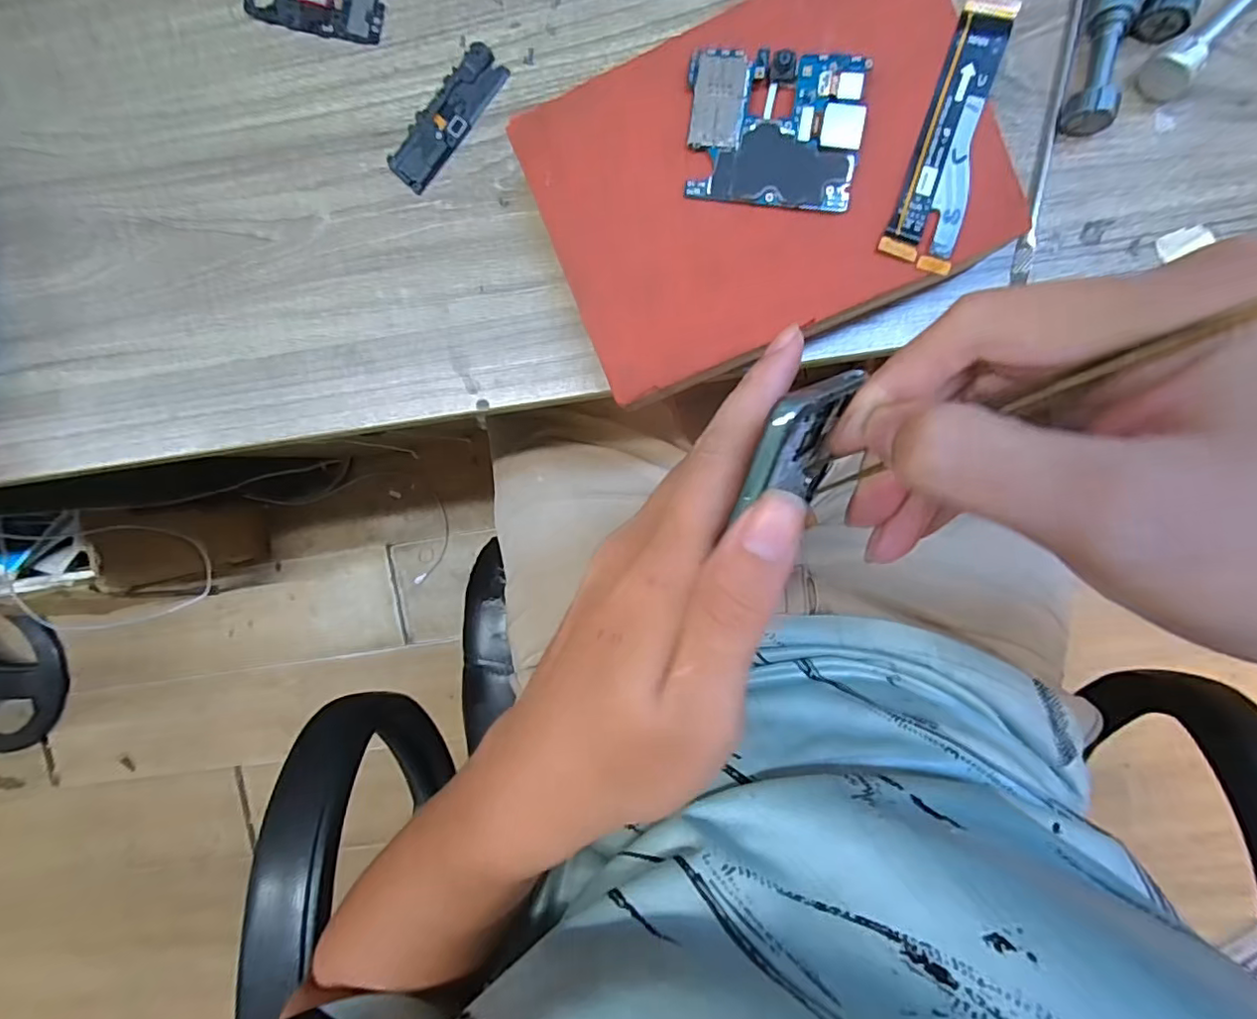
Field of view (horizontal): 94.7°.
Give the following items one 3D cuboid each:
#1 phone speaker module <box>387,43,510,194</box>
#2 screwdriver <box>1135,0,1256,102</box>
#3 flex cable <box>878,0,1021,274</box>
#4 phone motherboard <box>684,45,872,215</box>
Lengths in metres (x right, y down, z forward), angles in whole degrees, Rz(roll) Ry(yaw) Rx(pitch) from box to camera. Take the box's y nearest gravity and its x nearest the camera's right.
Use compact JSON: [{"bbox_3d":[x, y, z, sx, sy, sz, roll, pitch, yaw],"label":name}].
[{"bbox_3d":[-0.080,-0.172,0.255,0.022,0.005,0.066,40,98,0],"label":"phone speaker module"},{"bbox_3d":[0.251,-0.206,0.214,0.122,0.018,0.018,-41,91,8],"label":"screwdriver"},{"bbox_3d":[0.113,-0.131,0.203,0.023,0.005,0.090,15,96,4],"label":"flex cable"},{"bbox_3d":[0.051,-0.134,0.204,0.059,0.005,0.049,7,97,4],"label":"phone motherboard"}]

